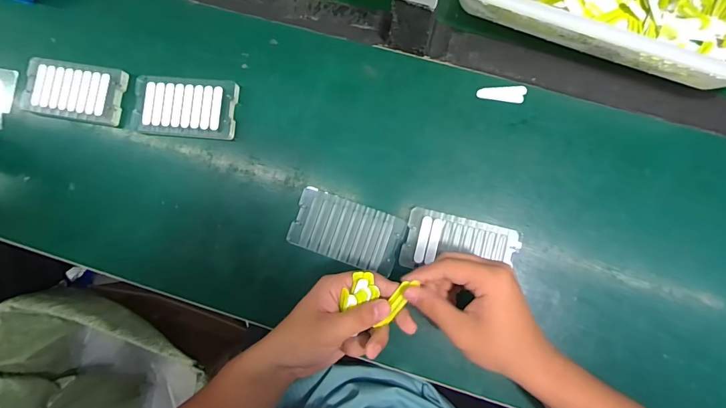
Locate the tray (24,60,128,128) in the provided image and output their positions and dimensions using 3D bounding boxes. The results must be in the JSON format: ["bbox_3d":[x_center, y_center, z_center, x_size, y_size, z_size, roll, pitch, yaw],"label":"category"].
[{"bbox_3d":[-0.353,-0.138,0.451,0.124,0.009,0.068,10,85,4],"label":"tray"}]

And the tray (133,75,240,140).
[{"bbox_3d":[-0.212,-0.115,0.442,0.122,0.010,0.069,4,85,3],"label":"tray"}]

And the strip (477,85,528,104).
[{"bbox_3d":[0.158,-0.124,0.420,0.053,0.004,0.020,2,85,3],"label":"strip"}]

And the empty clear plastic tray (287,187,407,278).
[{"bbox_3d":[-0.018,0.030,0.418,0.121,0.007,0.067,19,86,5],"label":"empty clear plastic tray"}]

